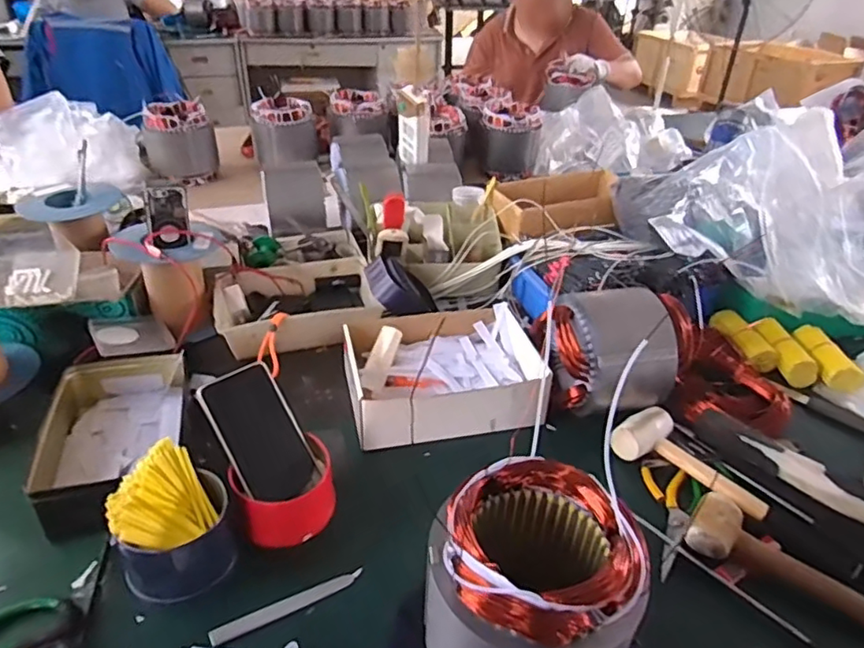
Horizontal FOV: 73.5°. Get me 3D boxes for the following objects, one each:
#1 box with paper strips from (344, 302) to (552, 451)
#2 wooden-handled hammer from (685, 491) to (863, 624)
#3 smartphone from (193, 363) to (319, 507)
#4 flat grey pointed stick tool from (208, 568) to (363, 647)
[{"bbox_3d":[0.017,0.060,0.766,0.252,0.059,0.195,-5,35,-11],"label":"box with paper strips"},{"bbox_3d":[0.344,0.226,0.553,0.184,0.036,0.056,21,39,25],"label":"wooden-handled hammer"},{"bbox_3d":[-0.178,0.114,0.605,0.078,0.009,0.140,-25,86,-35],"label":"smartphone"},{"bbox_3d":[-0.130,0.256,0.529,0.136,0.005,0.016,-16,39,-24],"label":"flat grey pointed stick tool"}]

